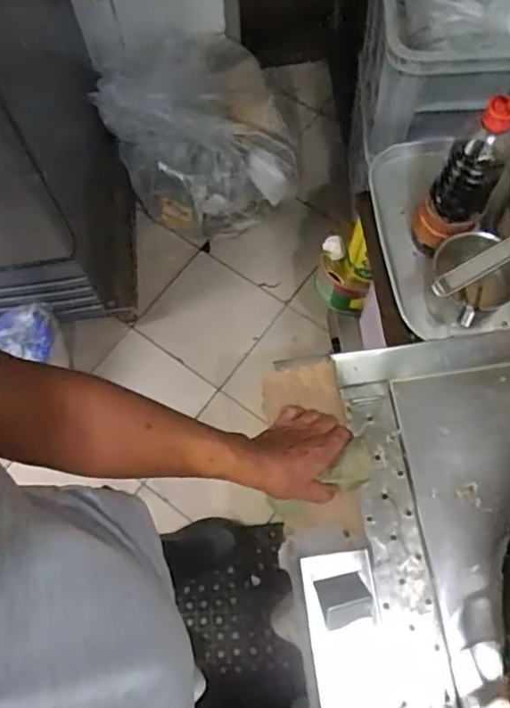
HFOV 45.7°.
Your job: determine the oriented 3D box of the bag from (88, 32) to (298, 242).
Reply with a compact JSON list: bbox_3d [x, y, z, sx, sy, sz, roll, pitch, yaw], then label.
[{"bbox_3d":[-0.147,-0.590,1.582,0.446,0.423,0.394,-17,69,-5],"label":"bag"}]

